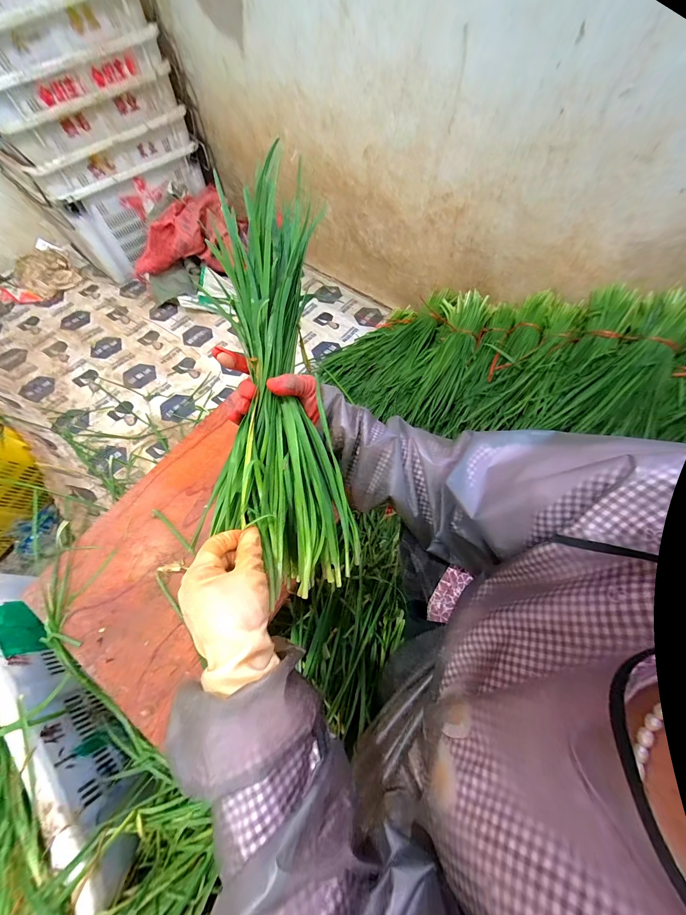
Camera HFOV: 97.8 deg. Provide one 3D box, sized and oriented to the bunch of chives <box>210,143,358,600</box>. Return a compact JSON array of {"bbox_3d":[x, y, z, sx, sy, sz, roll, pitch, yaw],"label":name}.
[{"bbox_3d":[-0.078,-0.064,0.352,0.146,0.068,0.446,-5,93,-2],"label":"bunch of chives"}]

